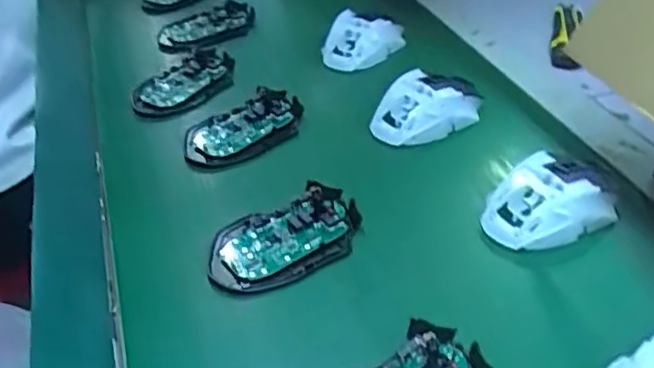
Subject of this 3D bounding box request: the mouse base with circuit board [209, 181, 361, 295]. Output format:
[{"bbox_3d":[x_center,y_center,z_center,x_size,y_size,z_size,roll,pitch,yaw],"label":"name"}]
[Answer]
[{"bbox_3d":[-0.029,0.038,0.450,0.111,0.019,0.065,-16,40,-15],"label":"mouse base with circuit board"}]

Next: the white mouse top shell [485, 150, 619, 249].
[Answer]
[{"bbox_3d":[0.162,0.011,0.466,0.104,0.037,0.062,-19,41,-18],"label":"white mouse top shell"}]

